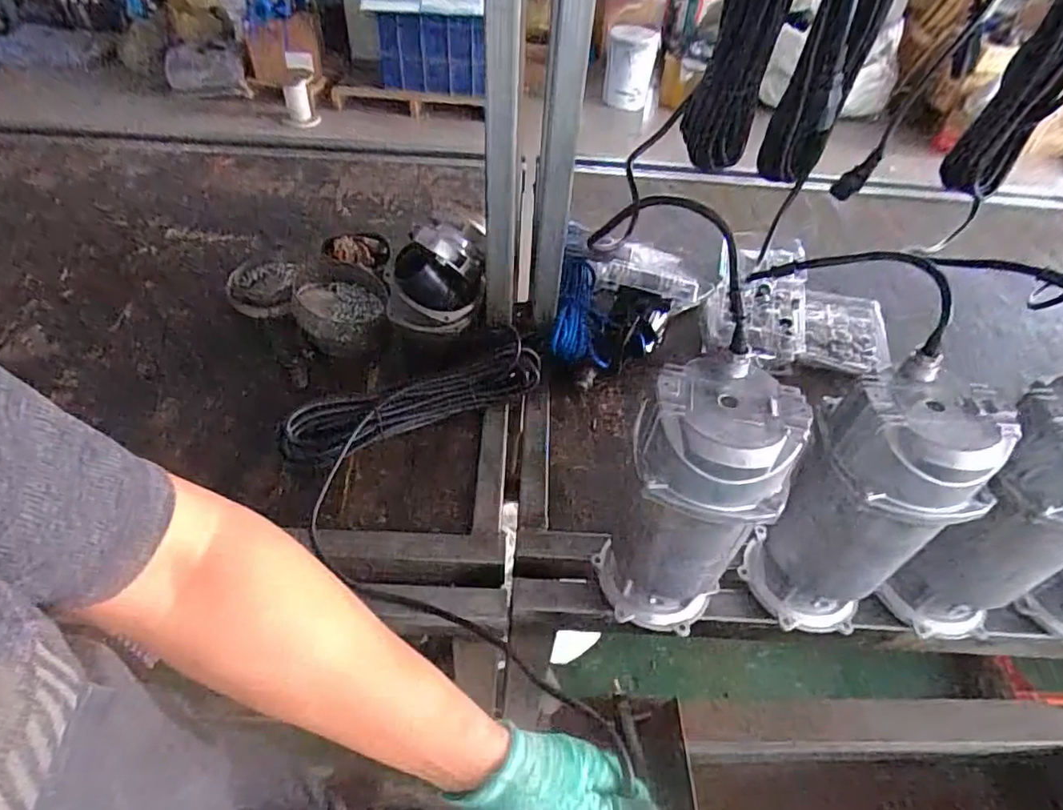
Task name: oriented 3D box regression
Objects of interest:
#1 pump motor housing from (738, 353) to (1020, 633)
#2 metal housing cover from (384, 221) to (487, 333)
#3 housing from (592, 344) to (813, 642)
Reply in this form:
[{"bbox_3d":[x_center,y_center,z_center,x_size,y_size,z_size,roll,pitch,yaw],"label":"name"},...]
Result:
[{"bbox_3d":[0.313,0.103,0.581,0.124,0.296,0.123,2,48,-2],"label":"pump motor housing"},{"bbox_3d":[-0.135,-0.173,0.831,0.138,0.128,0.074,1,48,-4],"label":"metal housing cover"},{"bbox_3d":[0.145,0.103,0.567,0.123,0.297,0.104,11,48,5],"label":"housing"}]

